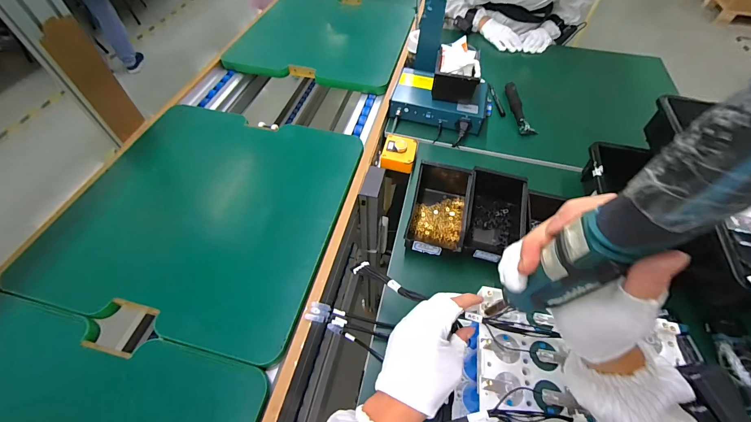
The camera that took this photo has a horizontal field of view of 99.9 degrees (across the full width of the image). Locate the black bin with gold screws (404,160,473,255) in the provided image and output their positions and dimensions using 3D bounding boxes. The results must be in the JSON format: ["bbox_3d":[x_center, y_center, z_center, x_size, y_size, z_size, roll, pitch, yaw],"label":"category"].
[{"bbox_3d":[0.124,-0.009,0.617,0.102,0.074,0.197,13,56,8],"label":"black bin with gold screws"}]

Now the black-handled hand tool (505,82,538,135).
[{"bbox_3d":[0.385,-0.277,0.841,0.043,0.023,0.209,3,55,0],"label":"black-handled hand tool"}]

